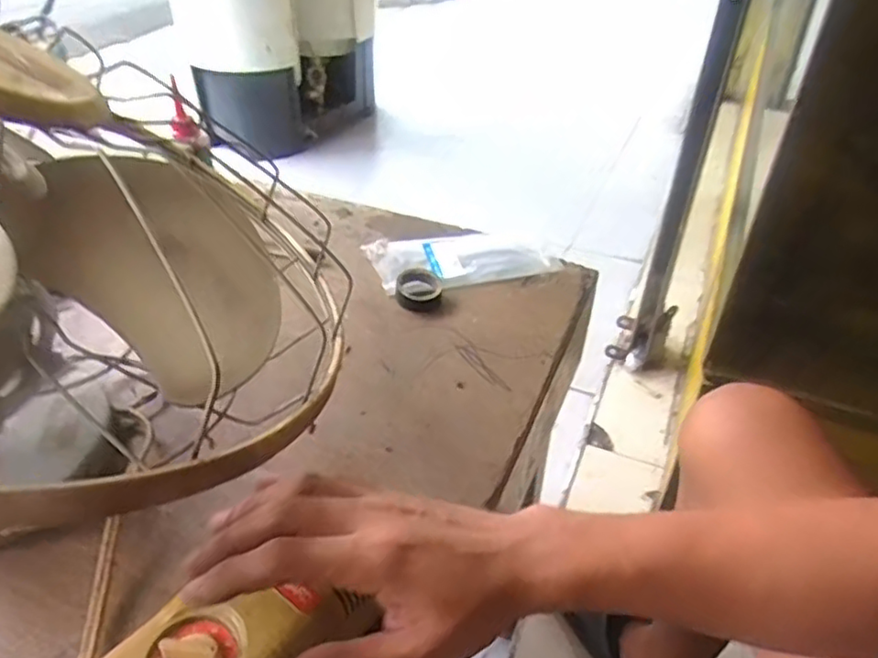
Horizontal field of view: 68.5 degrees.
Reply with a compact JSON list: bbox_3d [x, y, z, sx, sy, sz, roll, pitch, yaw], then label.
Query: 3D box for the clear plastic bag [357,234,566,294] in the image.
[{"bbox_3d":[0.026,-0.070,0.660,0.191,0.012,0.085,-5,39,-9],"label":"clear plastic bag"}]

